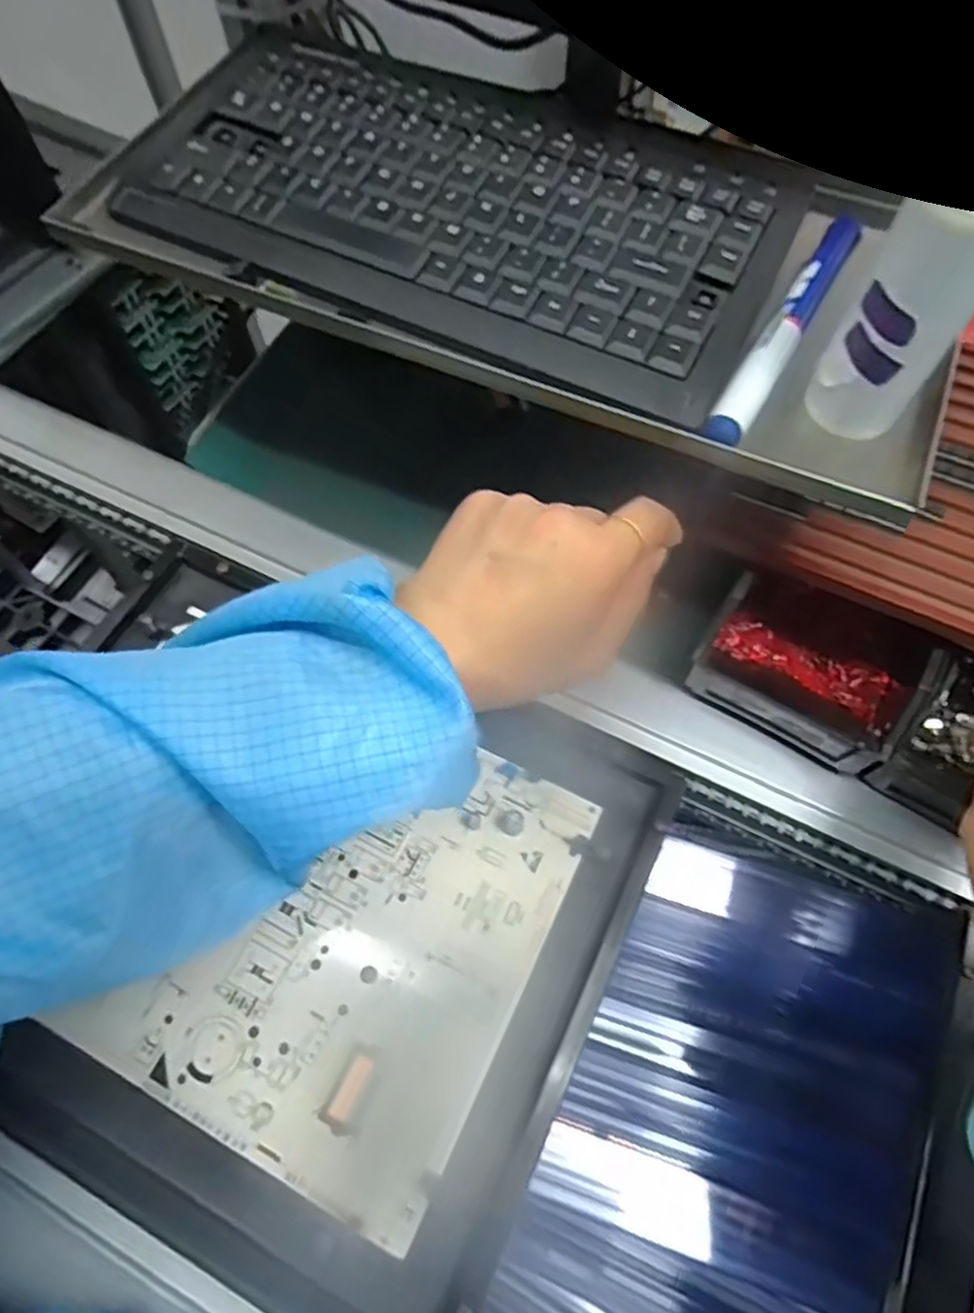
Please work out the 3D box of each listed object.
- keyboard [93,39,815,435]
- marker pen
[{"bbox_3d":[-0.013,-0.215,0.335,0.295,0.024,0.145,24,64,12],"label":"keyboard"},{"bbox_3d":[0.130,-0.142,0.306,0.015,0.012,0.149,29,65,14],"label":"marker pen"}]

